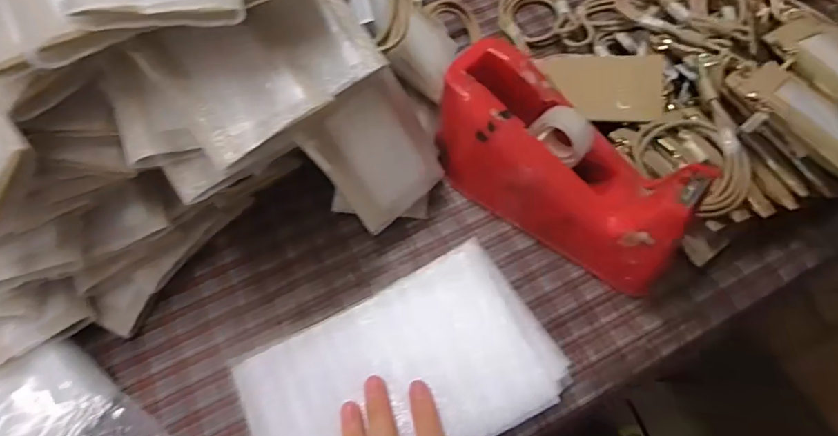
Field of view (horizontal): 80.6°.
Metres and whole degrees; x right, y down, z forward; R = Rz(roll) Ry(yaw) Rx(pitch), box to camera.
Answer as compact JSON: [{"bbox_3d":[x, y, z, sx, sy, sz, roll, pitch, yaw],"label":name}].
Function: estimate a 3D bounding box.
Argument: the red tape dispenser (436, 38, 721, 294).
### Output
[{"bbox_3d":[0.104,-0.036,0.371,0.197,0.102,0.074,36,70,17],"label":"red tape dispenser"}]

